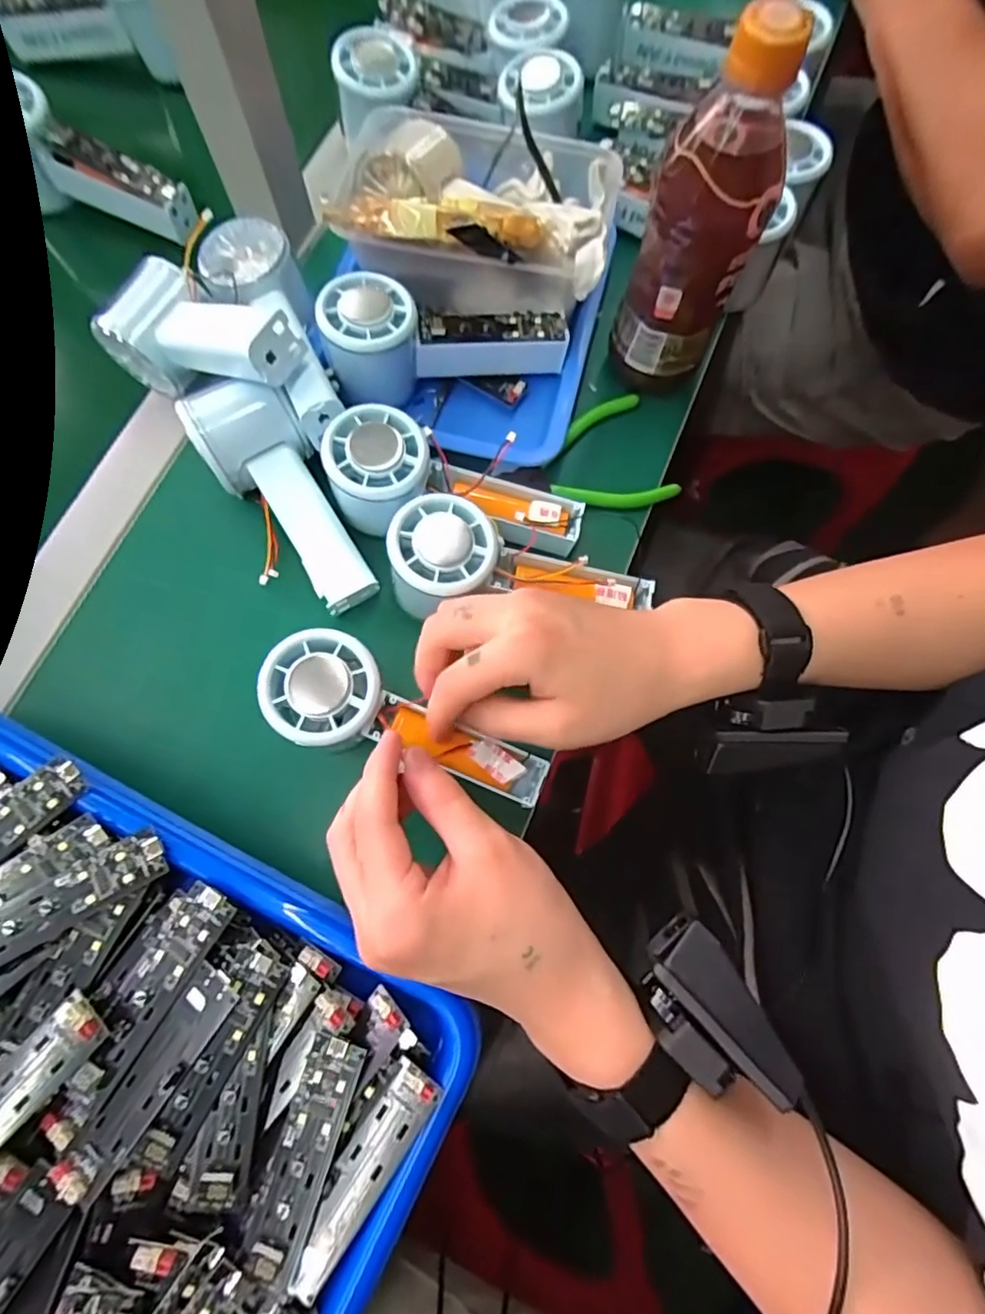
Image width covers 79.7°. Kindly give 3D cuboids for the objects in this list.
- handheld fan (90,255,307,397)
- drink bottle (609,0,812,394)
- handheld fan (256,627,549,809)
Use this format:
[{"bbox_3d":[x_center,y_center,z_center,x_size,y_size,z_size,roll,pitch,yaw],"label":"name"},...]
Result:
[{"bbox_3d":[-0.168,-0.191,0.353,0.149,0.052,0.057,20,75,23],"label":"handheld fan"},{"bbox_3d":[0.110,-0.223,0.315,0.056,0.176,0.052,22,76,6],"label":"drink bottle"},{"bbox_3d":[-0.043,0.035,0.306,0.151,0.026,0.054,25,75,-14],"label":"handheld fan"}]

